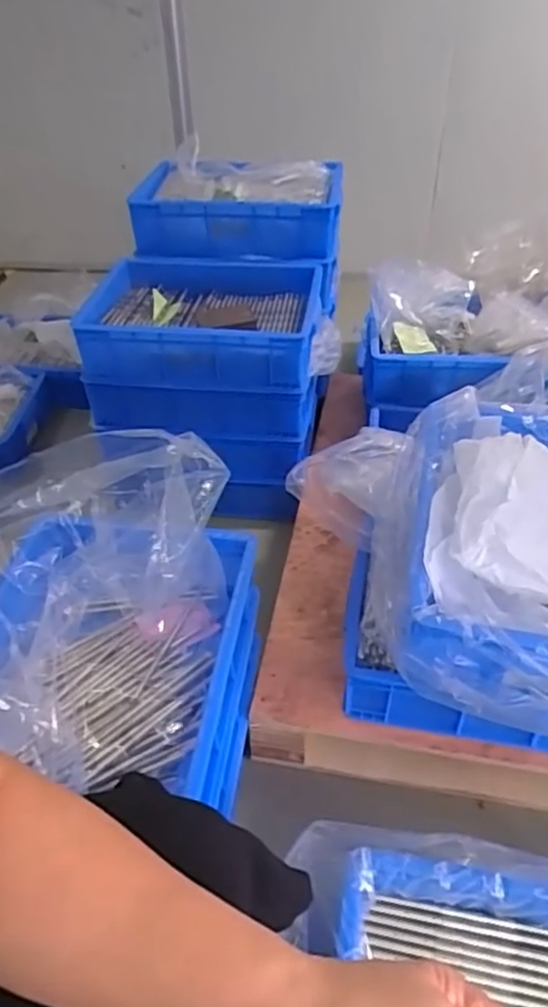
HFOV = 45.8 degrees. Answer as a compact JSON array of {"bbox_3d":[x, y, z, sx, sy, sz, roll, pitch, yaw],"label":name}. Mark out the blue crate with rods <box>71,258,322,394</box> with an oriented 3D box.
[{"bbox_3d":[-0.136,-0.351,1.218,0.436,0.107,0.316,5,42,7],"label":"blue crate with rods"}]

